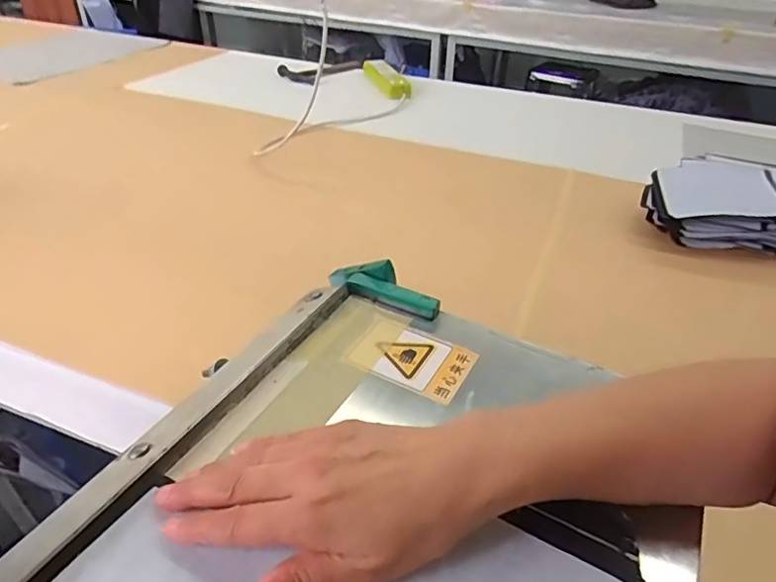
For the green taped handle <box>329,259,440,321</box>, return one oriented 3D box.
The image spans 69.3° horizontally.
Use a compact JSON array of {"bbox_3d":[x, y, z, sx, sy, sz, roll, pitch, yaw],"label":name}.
[{"bbox_3d":[-0.006,-0.004,0.476,0.111,0.031,0.031,18,39,21],"label":"green taped handle"}]

